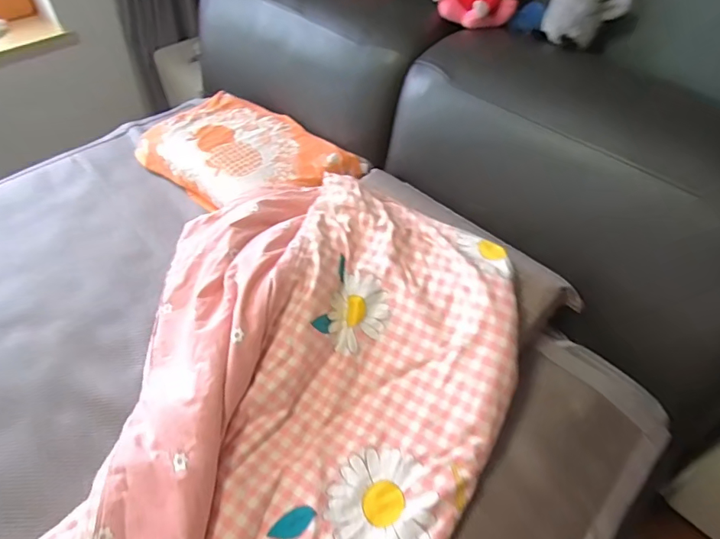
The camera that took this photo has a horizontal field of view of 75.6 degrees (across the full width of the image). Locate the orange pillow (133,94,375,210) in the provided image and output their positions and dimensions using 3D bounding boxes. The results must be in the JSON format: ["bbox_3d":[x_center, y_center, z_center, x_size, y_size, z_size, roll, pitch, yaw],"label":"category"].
[{"bbox_3d":[-0.337,-0.337,1.363,0.609,0.098,0.400,33,59,24],"label":"orange pillow"}]

